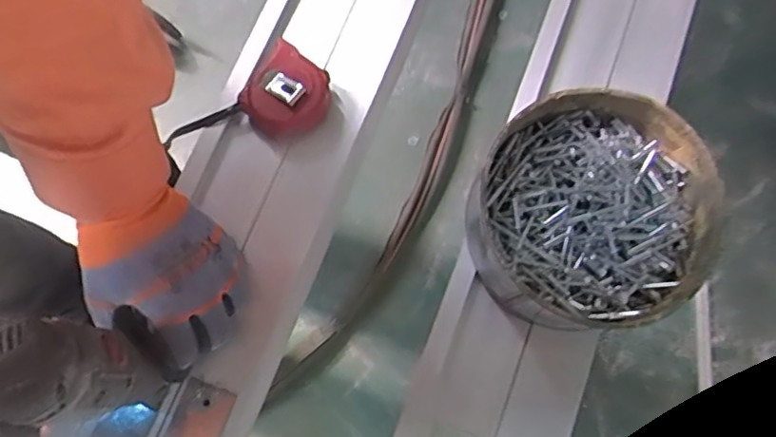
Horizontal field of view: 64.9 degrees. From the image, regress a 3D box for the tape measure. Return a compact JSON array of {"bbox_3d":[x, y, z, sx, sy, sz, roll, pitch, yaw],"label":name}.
[{"bbox_3d":[-0.081,-0.106,0.512,0.066,0.034,0.069,19,76,6],"label":"tape measure"}]

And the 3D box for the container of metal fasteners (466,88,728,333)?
[{"bbox_3d":[0.150,-0.003,0.447,0.175,0.086,0.159,11,75,4],"label":"container of metal fasteners"}]

